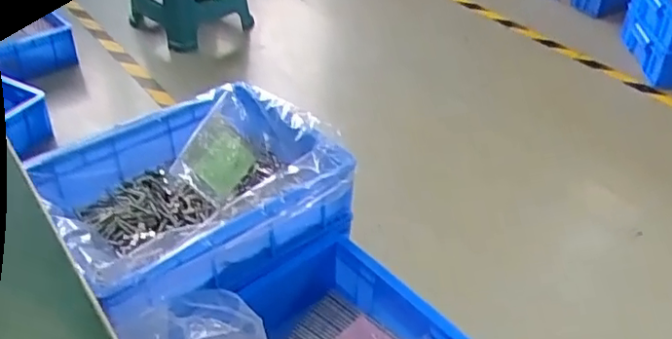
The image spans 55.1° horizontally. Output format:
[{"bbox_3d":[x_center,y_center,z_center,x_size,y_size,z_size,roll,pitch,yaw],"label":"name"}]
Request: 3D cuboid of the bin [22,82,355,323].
[{"bbox_3d":[-0.198,0.041,0.928,0.388,0.139,0.285,-28,47,-31],"label":"bin"}]

